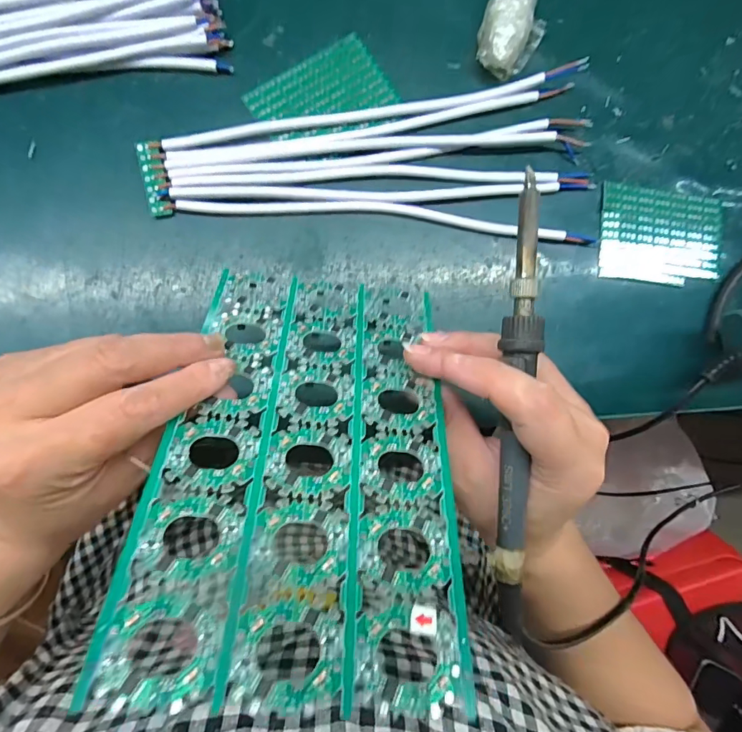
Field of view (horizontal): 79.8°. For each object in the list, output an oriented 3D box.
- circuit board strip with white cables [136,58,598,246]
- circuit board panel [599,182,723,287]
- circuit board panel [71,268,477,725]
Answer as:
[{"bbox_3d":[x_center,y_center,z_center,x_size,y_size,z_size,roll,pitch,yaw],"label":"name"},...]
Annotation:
[{"bbox_3d":[0.006,-0.129,0.305,0.298,0.011,0.114,-9,87,-6],"label":"circuit board strip with white cables"},{"bbox_3d":[0.213,-0.095,0.324,0.092,0.004,0.071,6,86,-5],"label":"circuit board panel"},{"bbox_3d":[-0.025,0.027,0.197,0.118,0.004,0.196,5,50,-6],"label":"circuit board panel"}]

